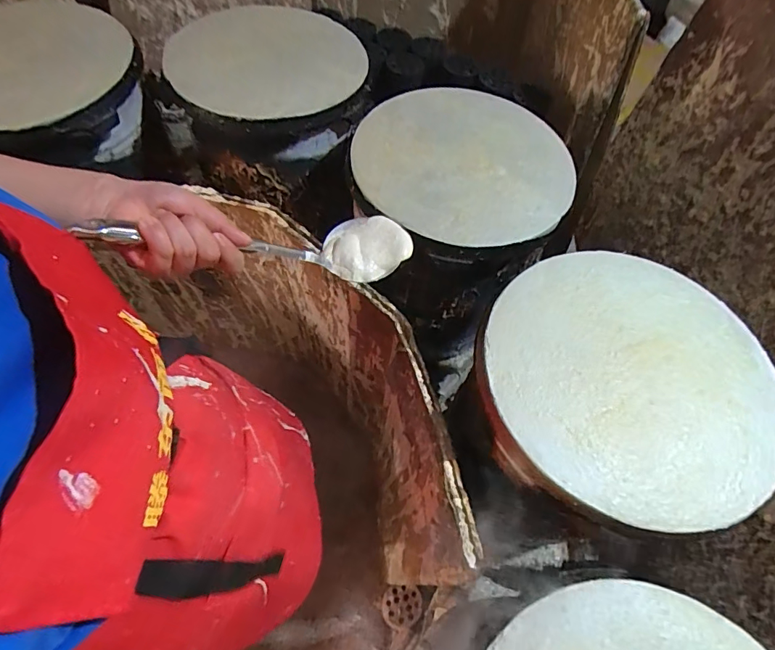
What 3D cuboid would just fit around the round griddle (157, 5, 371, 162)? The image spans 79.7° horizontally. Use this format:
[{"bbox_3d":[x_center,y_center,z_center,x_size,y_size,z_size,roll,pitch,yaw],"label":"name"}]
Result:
[{"bbox_3d":[-0.220,-0.494,0.918,0.339,0.125,0.349,6,60,-1],"label":"round griddle"}]

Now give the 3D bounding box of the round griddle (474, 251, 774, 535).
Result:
[{"bbox_3d":[0.312,0.060,0.606,0.374,0.031,0.374,2,60,-3],"label":"round griddle"}]

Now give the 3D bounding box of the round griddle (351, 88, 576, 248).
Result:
[{"bbox_3d":[0.133,-0.281,0.789,0.356,0.026,0.353,19,61,7],"label":"round griddle"}]

